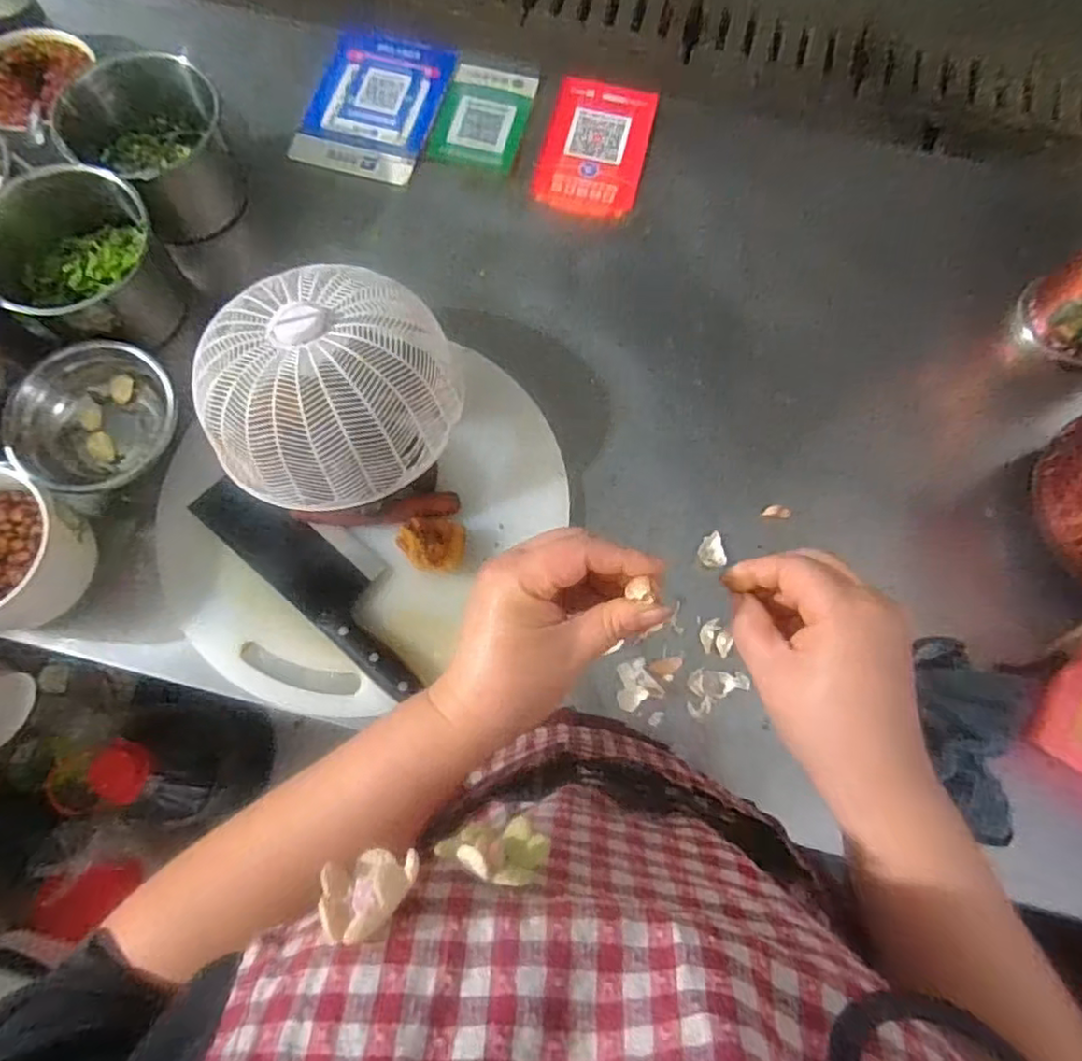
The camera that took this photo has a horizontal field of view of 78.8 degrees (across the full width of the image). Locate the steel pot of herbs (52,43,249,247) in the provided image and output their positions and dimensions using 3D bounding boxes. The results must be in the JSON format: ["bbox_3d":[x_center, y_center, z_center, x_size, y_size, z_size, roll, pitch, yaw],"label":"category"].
[{"bbox_3d":[-0.397,-0.401,0.694,0.124,0.124,0.144,38,78,9],"label":"steel pot of herbs"}]

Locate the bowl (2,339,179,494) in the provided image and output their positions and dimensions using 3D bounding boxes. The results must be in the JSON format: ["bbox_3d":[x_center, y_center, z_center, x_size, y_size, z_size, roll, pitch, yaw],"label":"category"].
[{"bbox_3d":[-0.426,-0.104,0.643,0.139,0.066,0.144,0,75,0],"label":"bowl"}]

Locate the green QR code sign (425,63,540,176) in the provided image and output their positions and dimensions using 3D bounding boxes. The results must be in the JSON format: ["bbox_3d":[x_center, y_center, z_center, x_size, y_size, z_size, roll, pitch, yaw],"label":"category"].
[{"bbox_3d":[-0.069,-0.495,0.792,0.105,0.007,0.146,13,74,4],"label":"green QR code sign"}]

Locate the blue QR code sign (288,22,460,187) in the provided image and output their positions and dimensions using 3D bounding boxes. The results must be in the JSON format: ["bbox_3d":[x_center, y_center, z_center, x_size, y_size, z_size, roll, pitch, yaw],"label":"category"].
[{"bbox_3d":[-0.201,-0.521,0.799,0.155,0.011,0.225,16,72,1],"label":"blue QR code sign"}]

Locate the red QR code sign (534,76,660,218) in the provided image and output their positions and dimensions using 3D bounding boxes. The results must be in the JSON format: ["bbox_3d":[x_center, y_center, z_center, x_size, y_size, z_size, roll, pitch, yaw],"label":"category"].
[{"bbox_3d":[0.067,-0.461,0.790,0.119,0.009,0.196,13,75,1],"label":"red QR code sign"}]

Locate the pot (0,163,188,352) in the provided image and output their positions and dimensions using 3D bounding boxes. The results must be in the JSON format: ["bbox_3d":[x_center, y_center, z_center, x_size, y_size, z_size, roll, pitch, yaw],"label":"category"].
[{"bbox_3d":[-0.443,-0.255,0.651,0.142,0.114,0.141,0,75,0],"label":"pot"}]

